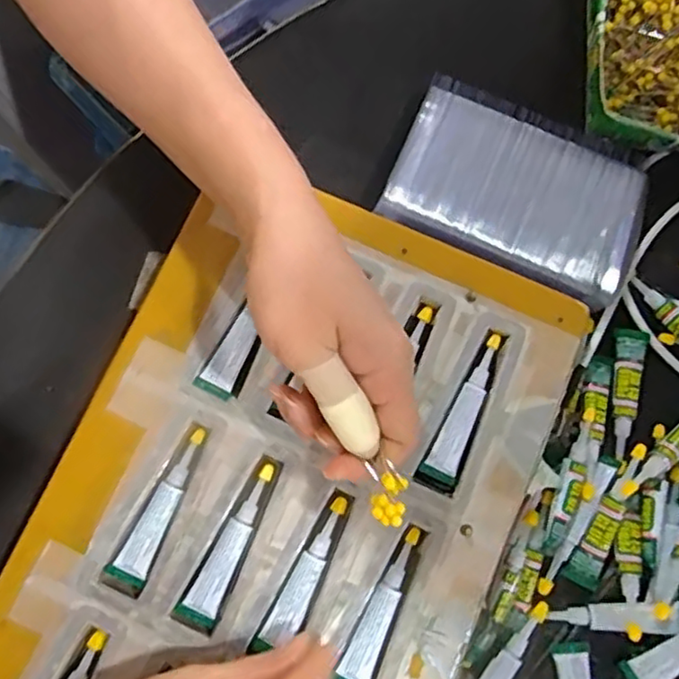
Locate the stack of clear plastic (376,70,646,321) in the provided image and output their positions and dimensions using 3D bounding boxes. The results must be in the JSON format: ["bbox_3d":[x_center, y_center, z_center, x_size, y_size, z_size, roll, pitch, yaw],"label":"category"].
[{"bbox_3d":[0.104,-0.085,0.387,0.144,0.028,0.101,23,79,4],"label":"stack of clear plastic"}]

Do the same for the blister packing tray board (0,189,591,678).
[{"bbox_3d":[-0.040,0.108,0.333,0.225,0.012,0.372,24,79,5],"label":"blister packing tray board"}]

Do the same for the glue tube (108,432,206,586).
[{"bbox_3d":[-0.090,0.087,0.339,0.019,0.006,0.084,29,80,5],"label":"glue tube"}]

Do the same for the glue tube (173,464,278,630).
[{"bbox_3d":[-0.056,0.105,0.336,0.018,0.006,0.085,25,80,5],"label":"glue tube"}]

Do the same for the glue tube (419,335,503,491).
[{"bbox_3d":[0.070,0.037,0.350,0.018,0.007,0.083,29,80,6],"label":"glue tube"}]

